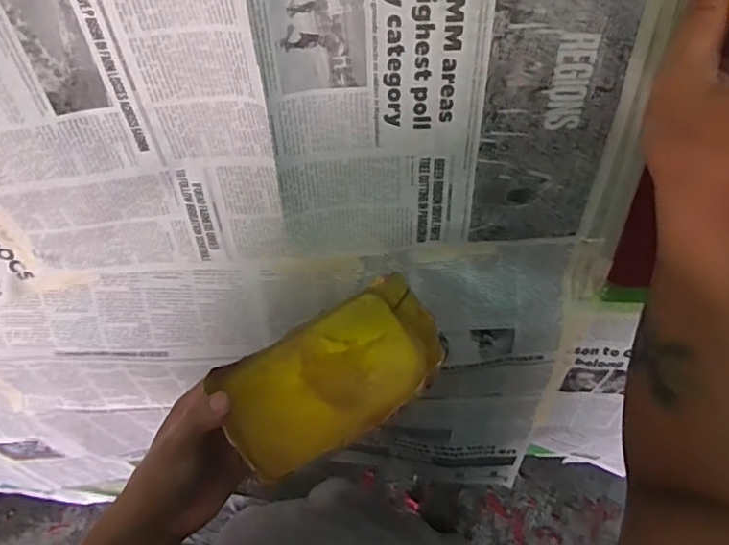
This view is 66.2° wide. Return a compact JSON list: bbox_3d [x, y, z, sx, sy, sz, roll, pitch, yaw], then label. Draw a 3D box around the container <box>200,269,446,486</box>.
[{"bbox_3d":[-0.027,0.088,0.477,0.185,0.046,0.105,-30,69,-13],"label":"container"}]

